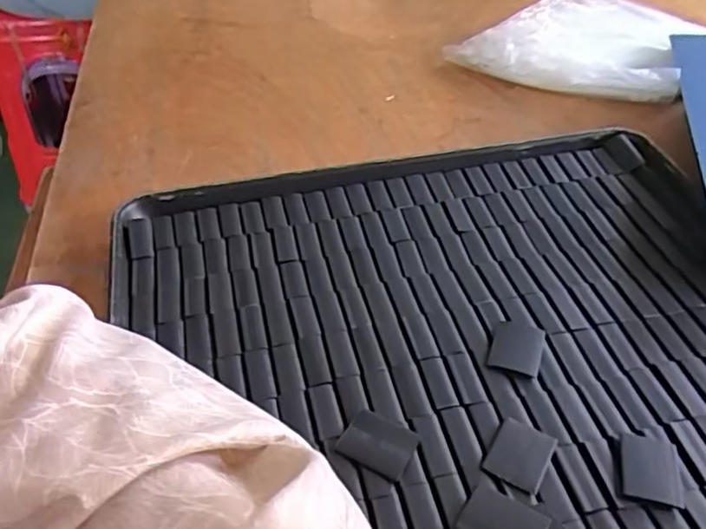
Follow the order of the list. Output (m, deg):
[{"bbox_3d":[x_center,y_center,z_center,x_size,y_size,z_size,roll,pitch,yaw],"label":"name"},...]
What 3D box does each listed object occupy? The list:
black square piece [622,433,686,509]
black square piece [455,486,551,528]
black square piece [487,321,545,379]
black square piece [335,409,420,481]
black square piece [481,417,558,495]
[{"bbox_3d":[0.137,0.094,0.284,0.026,0.004,0.032,11,45,10],"label":"black square piece"},{"bbox_3d":[0.064,0.111,0.264,0.033,0.006,0.026,26,49,24],"label":"black square piece"},{"bbox_3d":[0.088,0.045,0.334,0.026,0.005,0.032,14,45,13],"label":"black square piece"},{"bbox_3d":[0.012,0.085,0.293,0.034,0.004,0.025,23,48,21],"label":"black square piece"},{"bbox_3d":[0.078,0.088,0.290,0.026,0.004,0.032,24,48,22],"label":"black square piece"}]

